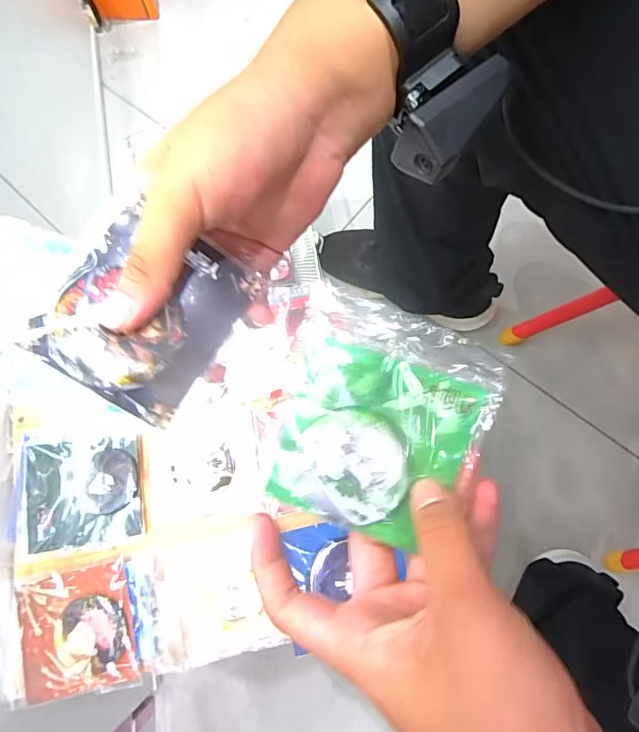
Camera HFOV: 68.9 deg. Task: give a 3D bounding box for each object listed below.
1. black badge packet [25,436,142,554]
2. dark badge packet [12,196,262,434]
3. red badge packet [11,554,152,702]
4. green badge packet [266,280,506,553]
[{"bbox_3d":[-0.205,0.108,0.400,0.093,0.013,0.086,-7,74,0],"label":"black badge packet"},{"bbox_3d":[-0.078,-0.027,0.217,0.070,0.006,0.089,34,66,-15],"label":"dark badge packet"},{"bbox_3d":[-0.199,0.212,0.372,0.121,0.009,0.094,-11,74,-1],"label":"red badge packet"},{"bbox_3d":[0.027,0.027,0.230,0.097,0.011,0.106,21,91,12],"label":"green badge packet"}]

